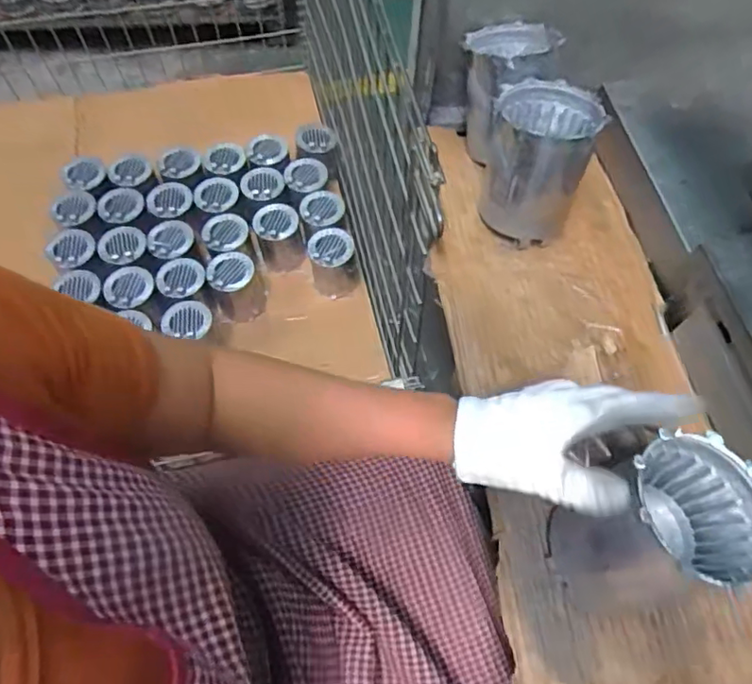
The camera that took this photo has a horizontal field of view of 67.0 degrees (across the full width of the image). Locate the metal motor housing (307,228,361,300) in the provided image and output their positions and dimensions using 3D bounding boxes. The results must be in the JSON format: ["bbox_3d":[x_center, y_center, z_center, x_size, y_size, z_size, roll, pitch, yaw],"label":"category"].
[{"bbox_3d":[-0.083,-0.157,1.134,0.094,0.114,0.094,-12,64,-5],"label":"metal motor housing"}]

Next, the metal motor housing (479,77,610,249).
[{"bbox_3d":[0.151,-0.172,0.547,0.094,0.115,0.111,22,66,11],"label":"metal motor housing"}]

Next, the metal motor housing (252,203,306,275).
[{"bbox_3d":[-0.195,-0.209,1.157,0.086,0.124,0.084,0,64,0],"label":"metal motor housing"}]

